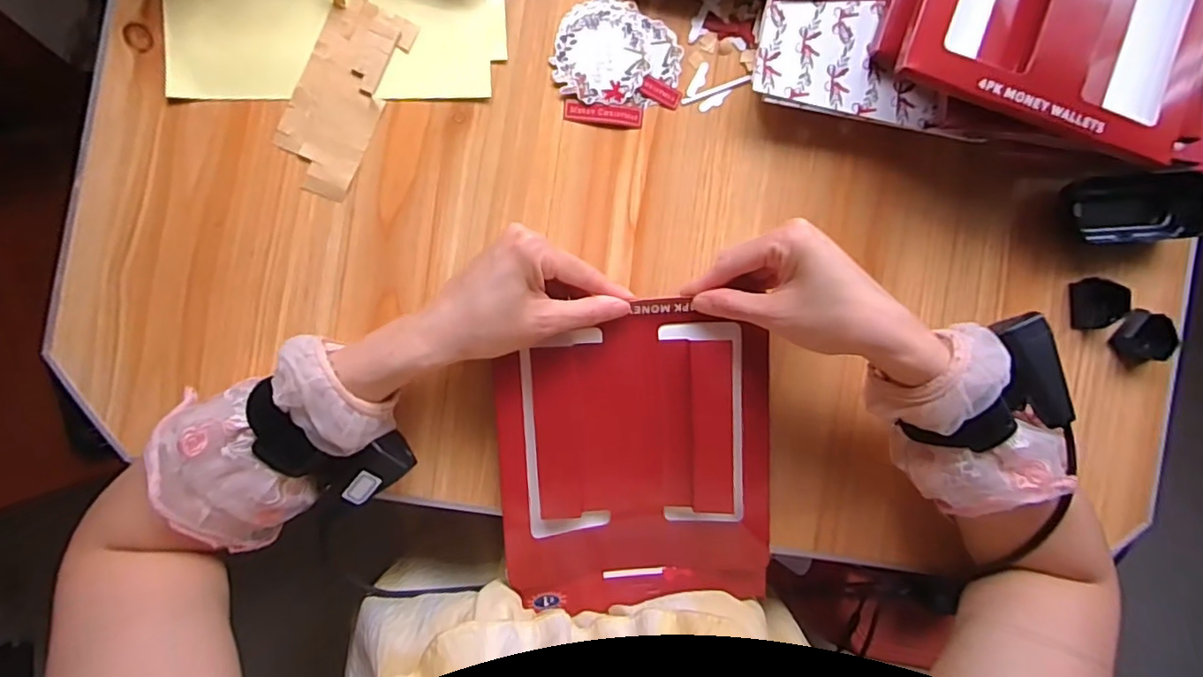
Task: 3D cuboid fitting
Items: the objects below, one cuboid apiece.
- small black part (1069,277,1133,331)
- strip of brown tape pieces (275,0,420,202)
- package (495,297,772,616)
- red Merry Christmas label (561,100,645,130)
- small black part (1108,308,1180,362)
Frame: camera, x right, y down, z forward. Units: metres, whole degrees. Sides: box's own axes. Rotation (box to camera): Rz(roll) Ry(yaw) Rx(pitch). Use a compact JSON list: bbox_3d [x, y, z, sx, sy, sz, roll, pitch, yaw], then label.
[{"bbox_3d":[0.394,-0.027,0.448,0.037,0.018,0.040,-2,91,-5],"label":"small black part"},{"bbox_3d":[-0.183,-0.183,0.402,0.061,0.017,0.159,19,89,-5],"label":"strip of brown tape pieces"},{"bbox_3d":[0.026,0.090,0.413,0.192,0.037,0.228,-2,102,-3],"label":"package"},{"bbox_3d":[0.002,-0.167,0.423,0.059,0.004,0.016,4,91,-5],"label":"red Merry Christmas label"},{"bbox_3d":[0.437,0.000,0.452,0.039,0.014,0.036,26,89,-5],"label":"small black part"}]

